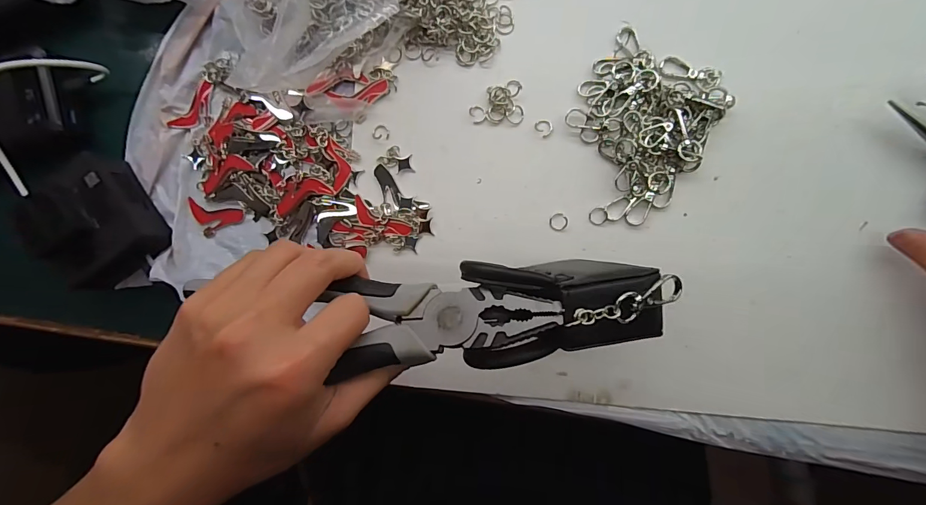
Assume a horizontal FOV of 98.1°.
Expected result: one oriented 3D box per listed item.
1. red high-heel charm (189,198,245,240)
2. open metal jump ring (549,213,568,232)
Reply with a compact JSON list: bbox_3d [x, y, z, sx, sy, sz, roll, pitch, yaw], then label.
[{"bbox_3d":[-0.190,-0.024,0.310,0.044,0.004,0.026,13,91,5],"label":"red high-heel charm"},{"bbox_3d":[0.067,-0.021,0.283,0.012,0.004,0.012,0,90,5],"label":"open metal jump ring"}]

